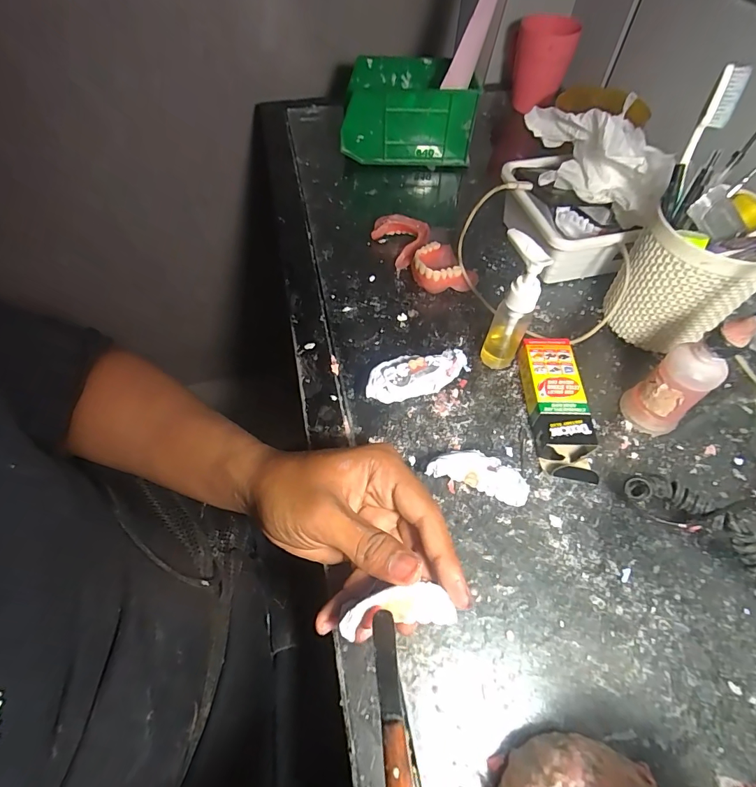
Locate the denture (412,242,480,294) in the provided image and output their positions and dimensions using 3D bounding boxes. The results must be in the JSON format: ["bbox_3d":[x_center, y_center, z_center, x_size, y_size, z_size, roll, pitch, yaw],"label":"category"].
[{"bbox_3d":[0.070,-0.127,0.424,0.063,0.029,0.055,-28,62,-17],"label":"denture"}]

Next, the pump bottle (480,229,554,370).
[{"bbox_3d":[0.104,-0.068,0.329,0.038,0.114,0.026,30,62,17],"label":"pump bottle"}]

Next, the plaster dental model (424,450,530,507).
[{"bbox_3d":[0.073,0.060,0.302,0.070,0.024,0.024,15,58,9],"label":"plaster dental model"}]

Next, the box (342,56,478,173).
[{"bbox_3d":[0.038,-0.365,0.542,0.167,0.093,0.098,4,57,2],"label":"box"}]

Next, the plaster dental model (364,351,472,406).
[{"bbox_3d":[0.030,-0.015,0.341,0.081,0.038,0.027,-13,58,-9],"label":"plaster dental model"}]

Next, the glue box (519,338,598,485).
[{"bbox_3d":[0.143,0.011,0.332,0.039,0.027,0.120,1,57,0],"label":"glue box"}]

